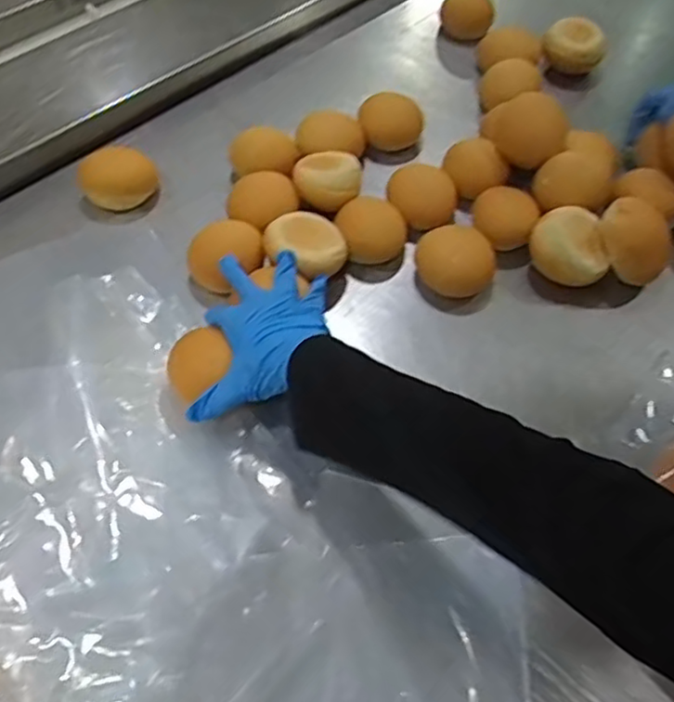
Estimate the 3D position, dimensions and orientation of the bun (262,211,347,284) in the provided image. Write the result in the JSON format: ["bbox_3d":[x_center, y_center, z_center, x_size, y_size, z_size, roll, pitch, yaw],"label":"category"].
[{"bbox_3d":[-0.032,-0.109,0.692,0.083,0.043,0.056,-4,58,-4],"label":"bun"}]

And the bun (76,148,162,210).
[{"bbox_3d":[-0.244,-0.195,0.749,0.081,0.048,0.068,-35,65,-21],"label":"bun"}]

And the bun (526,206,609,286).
[{"bbox_3d":[0.246,-0.108,0.699,0.086,0.059,0.062,39,64,21],"label":"bun"}]

